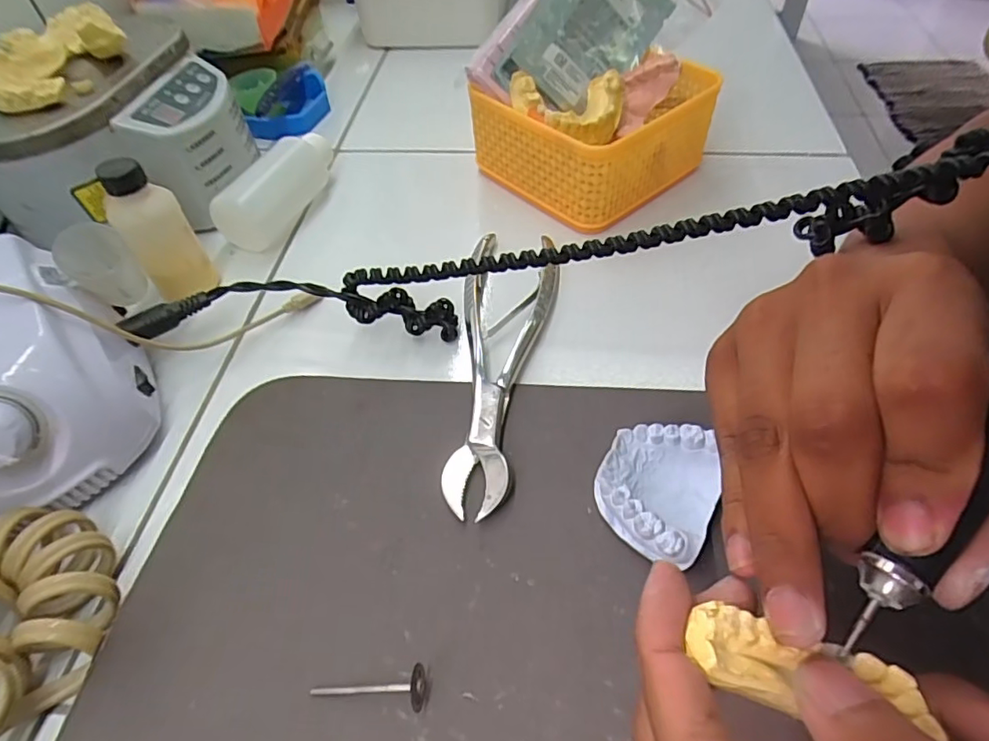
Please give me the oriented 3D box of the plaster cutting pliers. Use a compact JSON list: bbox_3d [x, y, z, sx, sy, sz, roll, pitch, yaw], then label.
[{"bbox_3d":[0.007,-0.012,0.306,0.052,0.019,0.191,1,51,4],"label":"plaster cutting pliers"}]

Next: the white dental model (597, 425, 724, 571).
[{"bbox_3d":[0.072,0.052,0.249,0.049,0.023,0.057,23,56,20],"label":"white dental model"}]

